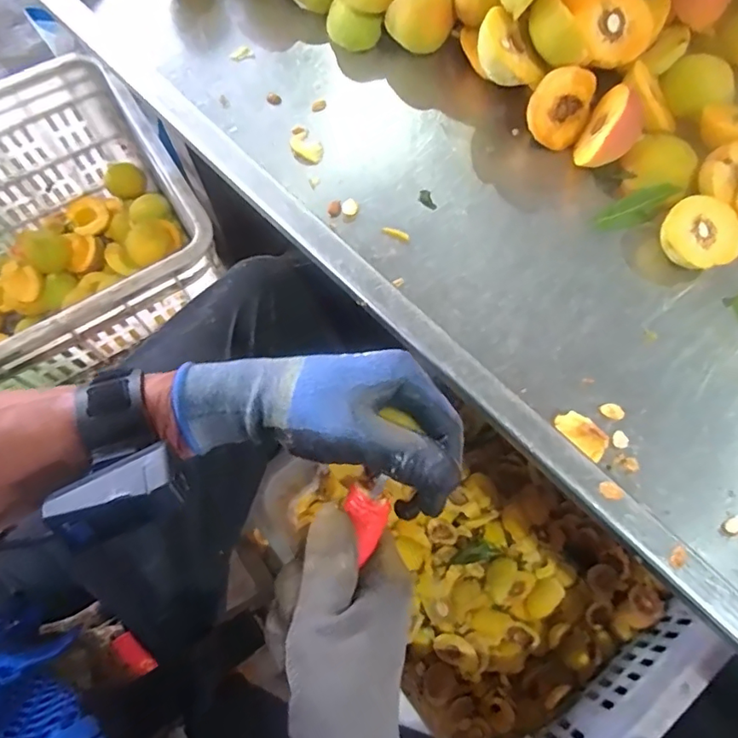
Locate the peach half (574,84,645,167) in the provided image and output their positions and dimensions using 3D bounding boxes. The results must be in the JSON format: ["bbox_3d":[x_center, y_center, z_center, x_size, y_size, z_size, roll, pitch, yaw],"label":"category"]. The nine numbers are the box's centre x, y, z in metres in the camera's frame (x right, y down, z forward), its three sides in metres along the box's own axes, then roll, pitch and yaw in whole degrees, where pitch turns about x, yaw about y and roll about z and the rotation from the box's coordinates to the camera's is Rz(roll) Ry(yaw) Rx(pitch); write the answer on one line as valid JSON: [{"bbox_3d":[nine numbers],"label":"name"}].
[{"bbox_3d":[0.196,-0.192,0.430,0.041,0.060,0.058,23,71,9],"label":"peach half"}]

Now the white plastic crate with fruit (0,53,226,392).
[{"bbox_3d":[-0.482,-0.112,0.718,0.548,0.290,0.385,-23,71,-8],"label":"white plastic crate with fruit"}]

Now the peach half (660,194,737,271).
[{"bbox_3d":[0.252,-0.101,0.410,0.049,0.032,0.053,0,70,1],"label":"peach half"}]

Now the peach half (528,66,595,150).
[{"bbox_3d":[0.159,-0.220,0.448,0.053,0.060,0.020,7,31,-18],"label":"peach half"}]

